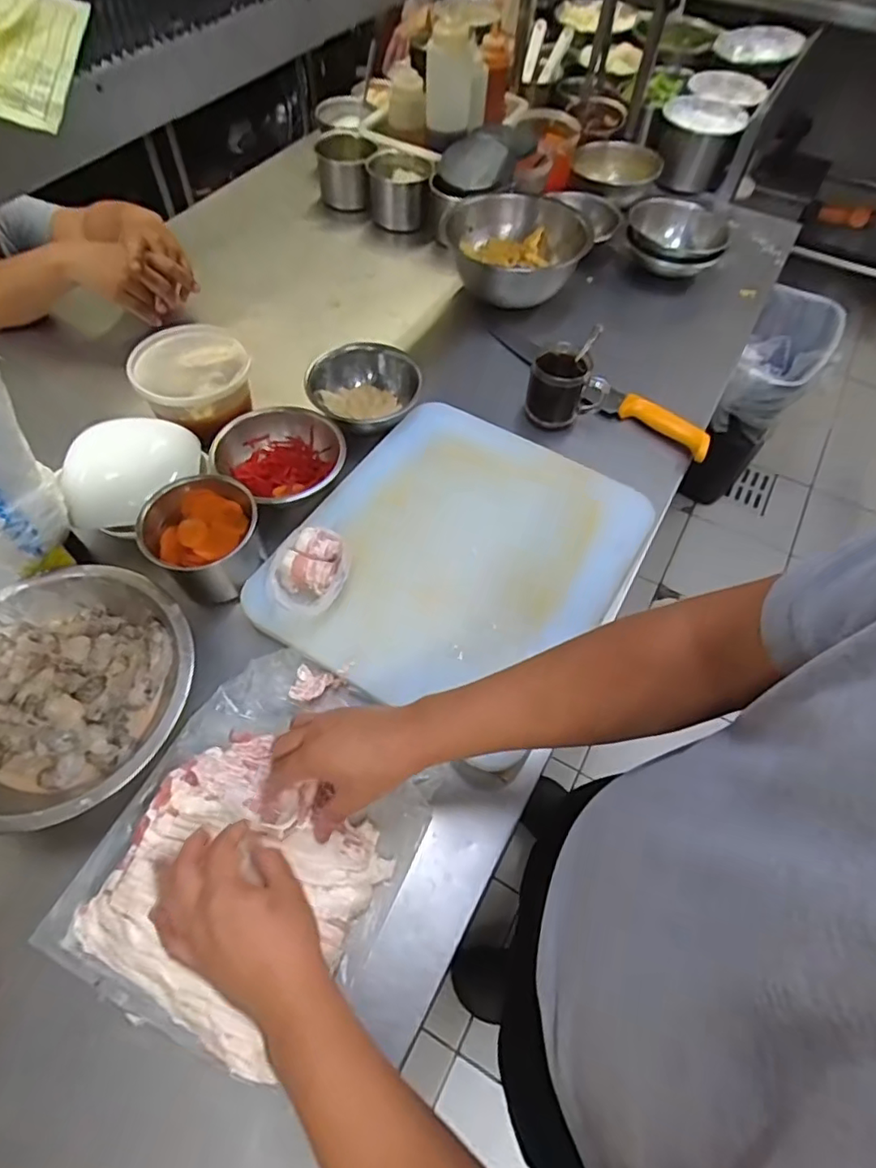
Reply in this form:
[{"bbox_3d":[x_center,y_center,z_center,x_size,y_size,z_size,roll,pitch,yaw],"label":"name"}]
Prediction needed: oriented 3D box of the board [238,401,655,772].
[{"bbox_3d":[0.029,-0.037,0.678,0.331,0.033,0.386,33,60,8],"label":"board"}]

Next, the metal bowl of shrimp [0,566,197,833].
[{"bbox_3d":[-0.362,0.107,0.577,0.241,0.074,0.246,1,58,-1],"label":"metal bowl of shrimp"}]

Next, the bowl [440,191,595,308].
[{"bbox_3d":[0.130,-0.540,0.979,0.231,0.096,0.212,1,58,-1],"label":"bowl"}]

